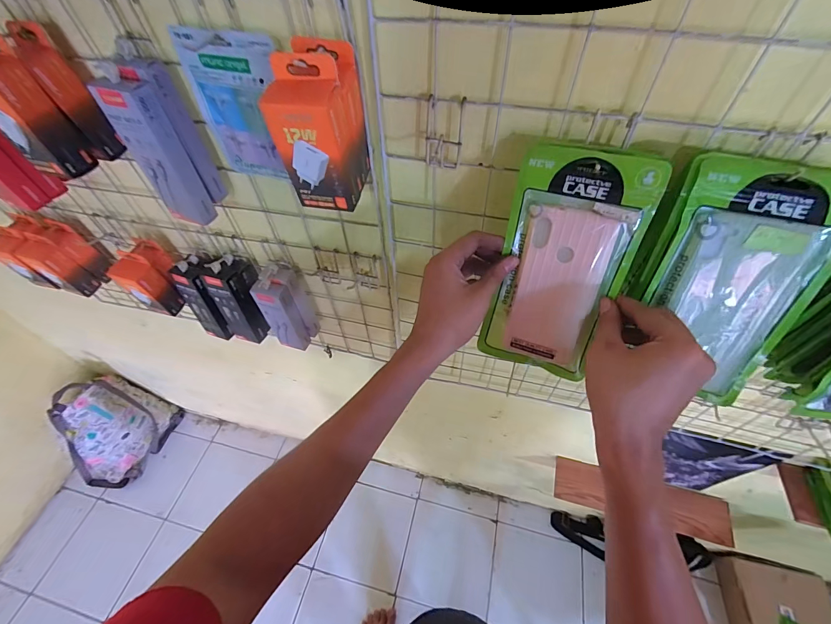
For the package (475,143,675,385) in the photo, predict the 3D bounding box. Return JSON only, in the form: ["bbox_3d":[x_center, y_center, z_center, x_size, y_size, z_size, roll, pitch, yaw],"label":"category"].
[{"bbox_3d":[0.135,-0.039,0.336,0.110,0.205,0.009,16,24,17],"label":"package"}]

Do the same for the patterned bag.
[{"bbox_3d":[-1.148,0.444,1.346,0.162,0.404,0.354,13,54,10],"label":"patterned bag"}]

